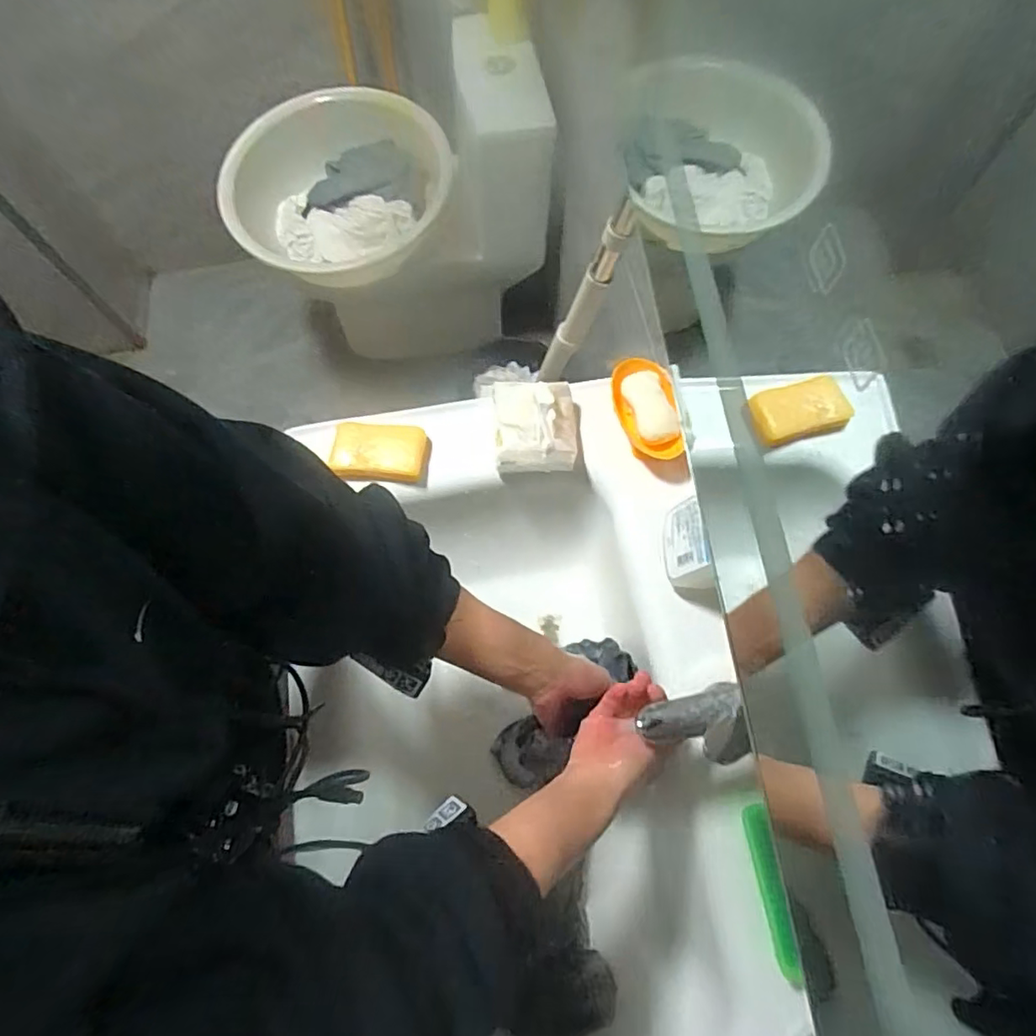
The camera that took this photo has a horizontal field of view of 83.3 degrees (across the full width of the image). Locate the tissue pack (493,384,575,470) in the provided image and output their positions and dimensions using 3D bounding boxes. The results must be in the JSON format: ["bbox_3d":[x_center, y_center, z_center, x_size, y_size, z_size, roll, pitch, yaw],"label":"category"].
[{"bbox_3d":[0.019,-0.107,0.657,0.090,0.045,0.098,1,71,3],"label":"tissue pack"}]

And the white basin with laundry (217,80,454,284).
[{"bbox_3d":[-0.381,-0.697,1.230,0.453,0.109,0.443,-1,71,2],"label":"white basin with laundry"}]

